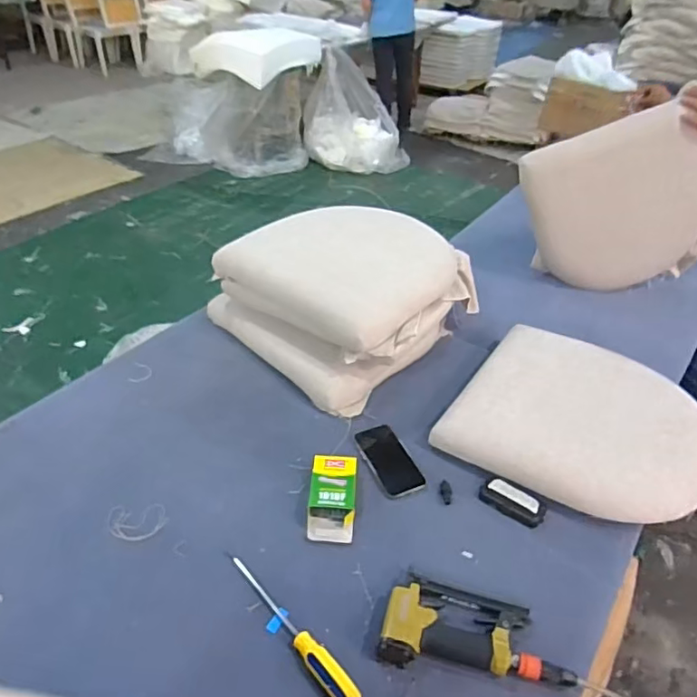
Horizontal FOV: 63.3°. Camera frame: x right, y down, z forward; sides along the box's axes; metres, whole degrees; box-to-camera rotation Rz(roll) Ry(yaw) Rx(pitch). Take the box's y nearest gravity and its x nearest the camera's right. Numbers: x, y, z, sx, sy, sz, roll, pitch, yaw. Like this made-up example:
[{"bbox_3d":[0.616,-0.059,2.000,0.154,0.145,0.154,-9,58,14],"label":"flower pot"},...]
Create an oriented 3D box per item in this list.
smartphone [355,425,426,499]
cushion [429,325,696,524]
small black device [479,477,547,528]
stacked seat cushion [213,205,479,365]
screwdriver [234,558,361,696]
[{"bbox_3d":[0.073,0.204,1.040,0.078,0.010,0.162,-14,40,-21],"label":"smartphone"},{"bbox_3d":[0.456,0.121,1.079,0.449,0.108,0.425,23,41,25],"label":"cushion"},{"bbox_3d":[0.281,0.259,0.963,0.108,0.020,0.056,23,41,25],"label":"small black device"},{"bbox_3d":[0.019,-0.205,1.268,0.444,0.181,0.425,30,46,31],"label":"stacked seat cushion"},{"bbox_3d":[-0.078,0.383,0.785,0.035,0.025,0.270,-25,45,-32],"label":"screwdriver"}]

